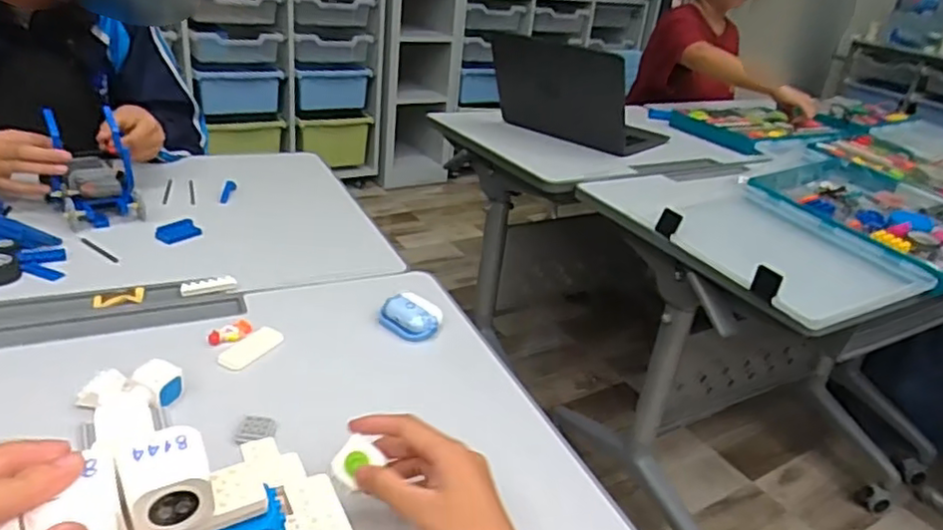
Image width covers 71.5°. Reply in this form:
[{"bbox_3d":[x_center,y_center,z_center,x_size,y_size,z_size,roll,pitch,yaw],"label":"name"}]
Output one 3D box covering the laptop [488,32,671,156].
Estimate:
[{"bbox_3d":[0.222,-0.381,1.424,0.345,0.192,0.239,29,34,35],"label":"laptop"}]

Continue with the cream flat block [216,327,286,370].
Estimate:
[{"bbox_3d":[-0.214,0.081,0.640,0.030,0.006,0.068,19,30,22],"label":"cream flat block"}]

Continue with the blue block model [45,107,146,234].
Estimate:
[{"bbox_3d":[-0.498,-0.124,0.859,0.098,0.111,0.108,-17,36,-38],"label":"blue block model"}]

